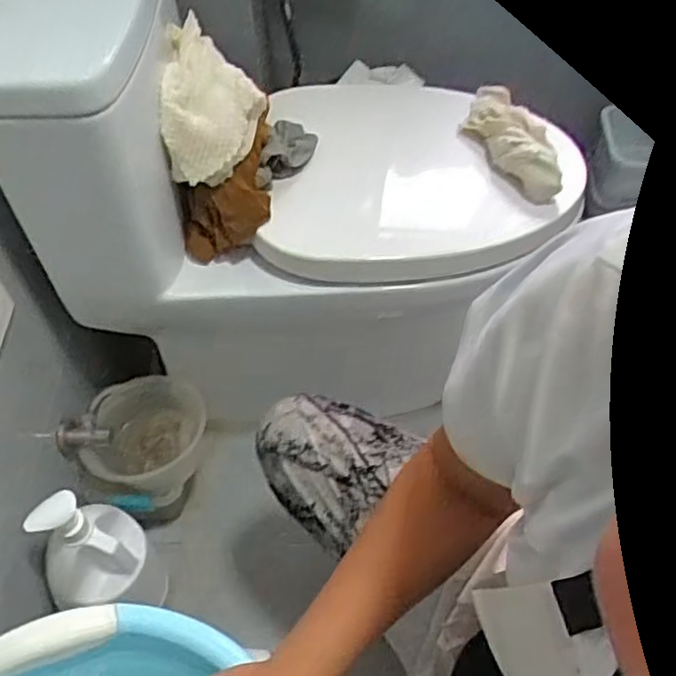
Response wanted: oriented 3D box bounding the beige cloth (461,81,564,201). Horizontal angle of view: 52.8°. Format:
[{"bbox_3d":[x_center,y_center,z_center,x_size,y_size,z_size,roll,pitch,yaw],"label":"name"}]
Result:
[{"bbox_3d":[0.231,-0.264,0.898,0.090,0.050,0.200,-18,56,-13],"label":"beige cloth"}]

